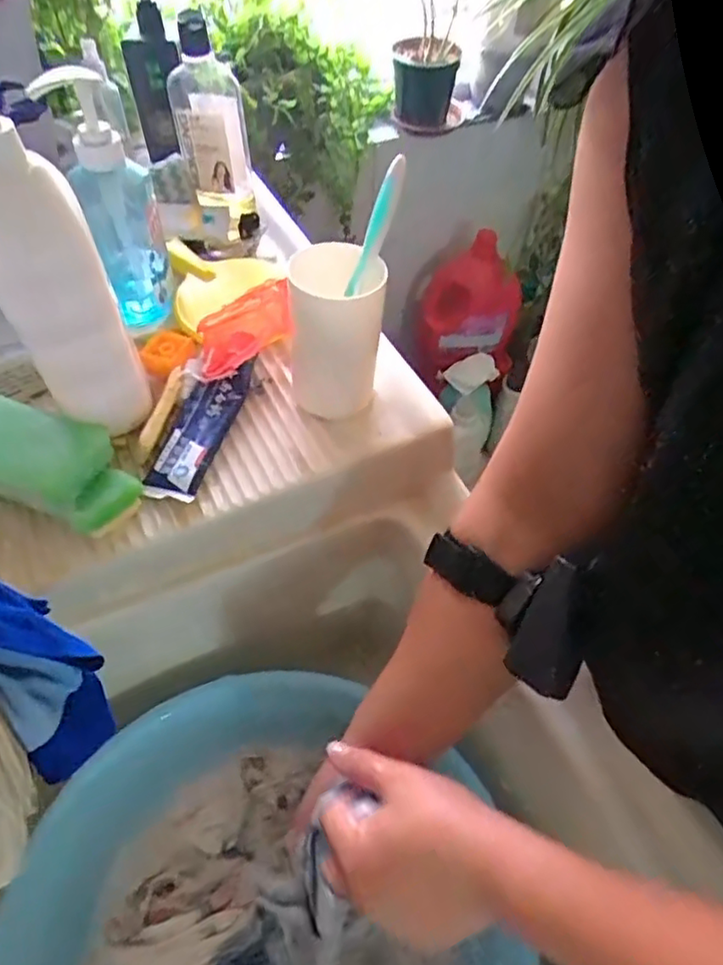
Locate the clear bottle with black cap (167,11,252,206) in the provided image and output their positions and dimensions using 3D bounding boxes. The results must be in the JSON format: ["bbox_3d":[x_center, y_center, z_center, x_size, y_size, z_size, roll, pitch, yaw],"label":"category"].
[{"bbox_3d":[-0.156,-0.383,0.646,0.070,0.162,0.061,-7,51,-8],"label":"clear bottle with black cap"}]

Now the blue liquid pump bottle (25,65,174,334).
[{"bbox_3d":[-0.202,-0.221,0.515,0.070,0.196,0.058,-11,52,-11],"label":"blue liquid pump bottle"}]

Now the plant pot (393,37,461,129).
[{"bbox_3d":[0.131,-0.839,1.316,0.130,0.145,0.137,4,50,1],"label":"plant pot"}]

